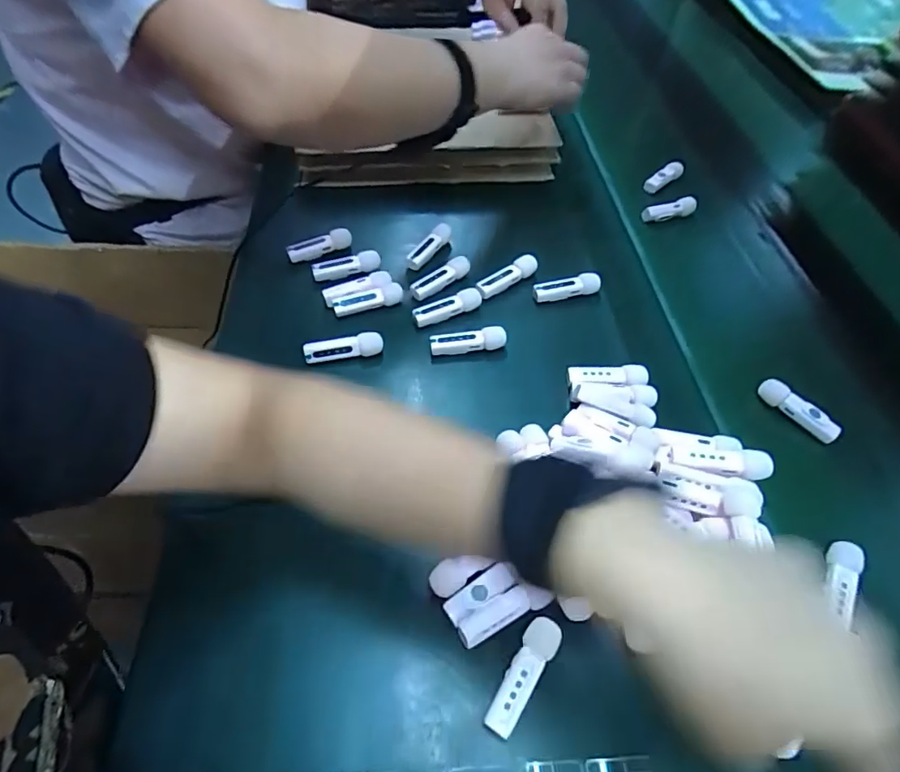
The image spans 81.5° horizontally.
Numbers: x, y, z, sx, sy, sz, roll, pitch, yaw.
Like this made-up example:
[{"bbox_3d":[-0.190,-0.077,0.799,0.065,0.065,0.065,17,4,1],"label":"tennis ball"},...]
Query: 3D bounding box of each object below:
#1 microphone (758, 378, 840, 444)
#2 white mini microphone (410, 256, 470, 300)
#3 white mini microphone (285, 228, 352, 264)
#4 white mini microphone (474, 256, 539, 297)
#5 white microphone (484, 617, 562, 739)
[{"bbox_3d":[0.282,0.019,0.422,0.016,0.018,0.064,-36,61,-26],"label":"microphone"},{"bbox_3d":[-0.010,-0.102,0.495,0.064,0.018,0.017,-26,57,-20],"label":"white mini microphone"},{"bbox_3d":[-0.129,-0.139,0.518,0.065,0.021,0.014,-14,55,-16],"label":"white mini microphone"},{"bbox_3d":[0.054,-0.105,0.492,0.069,0.013,0.015,-30,59,-22],"label":"white mini microphone"},{"bbox_3d":[0.042,0.164,0.295,0.019,0.013,0.064,28,56,19],"label":"white microphone"}]

